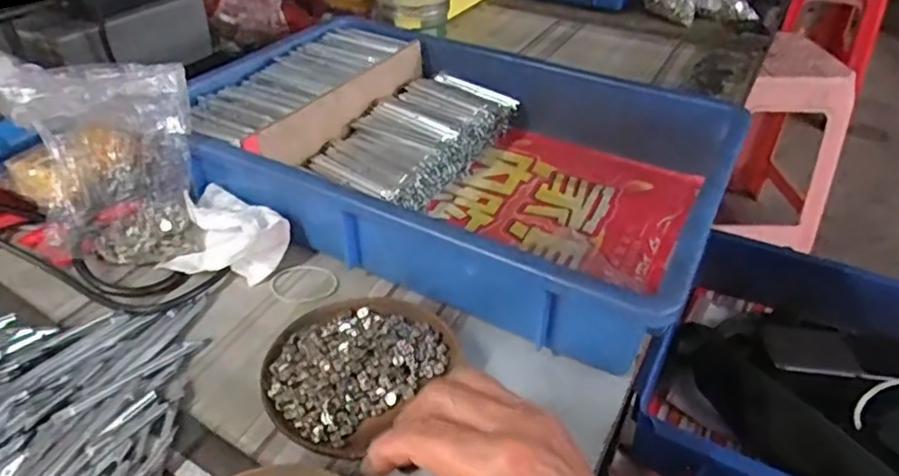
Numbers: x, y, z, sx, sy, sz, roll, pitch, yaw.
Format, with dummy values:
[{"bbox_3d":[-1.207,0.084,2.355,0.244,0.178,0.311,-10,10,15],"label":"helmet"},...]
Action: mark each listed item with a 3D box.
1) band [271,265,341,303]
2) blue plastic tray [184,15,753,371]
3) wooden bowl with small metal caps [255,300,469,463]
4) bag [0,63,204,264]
[{"bbox_3d":[-0.105,0.033,0.446,0.049,0.004,0.034,6,40,-1],"label":"band"},{"bbox_3d":[-0.002,-0.075,0.525,0.432,0.087,0.302,20,42,21],"label":"blue plastic tray"},{"bbox_3d":[-0.058,0.074,0.372,0.096,0.030,0.114,33,47,29],"label":"wooden bowl with small metal caps"},{"bbox_3d":[-0.244,-0.054,0.442,0.117,0.127,0.100,-23,44,-29],"label":"bag"}]

